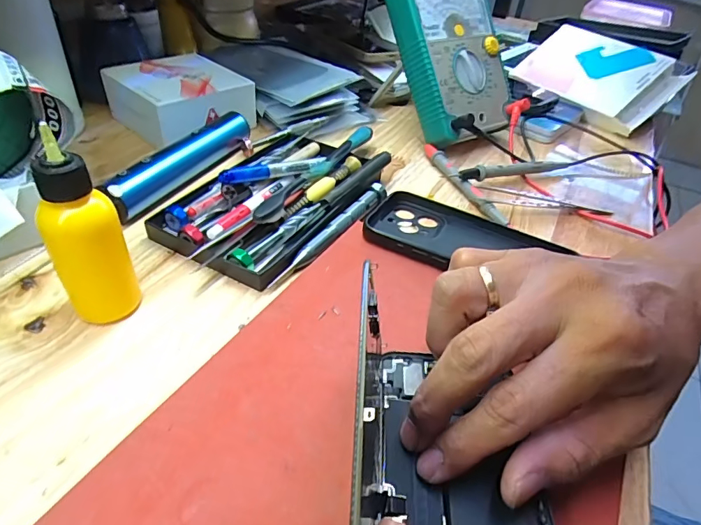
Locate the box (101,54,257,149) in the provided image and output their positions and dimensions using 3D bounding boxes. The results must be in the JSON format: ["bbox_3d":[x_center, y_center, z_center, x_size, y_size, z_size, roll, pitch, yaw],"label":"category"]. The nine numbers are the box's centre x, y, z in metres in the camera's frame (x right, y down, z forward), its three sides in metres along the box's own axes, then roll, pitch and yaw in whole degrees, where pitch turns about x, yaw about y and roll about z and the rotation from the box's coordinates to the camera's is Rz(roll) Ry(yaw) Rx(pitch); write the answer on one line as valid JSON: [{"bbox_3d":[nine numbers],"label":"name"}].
[{"bbox_3d":[-0.160,-0.155,0.430,0.107,0.045,0.100,33,47,28],"label":"box"}]

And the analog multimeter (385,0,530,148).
[{"bbox_3d":[0.101,-0.202,0.435,0.106,0.164,0.038,-24,13,-24],"label":"analog multimeter"}]

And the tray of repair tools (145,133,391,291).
[{"bbox_3d":[-0.053,-0.057,0.342,0.121,0.030,0.175,25,43,21],"label":"tray of repair tools"}]

